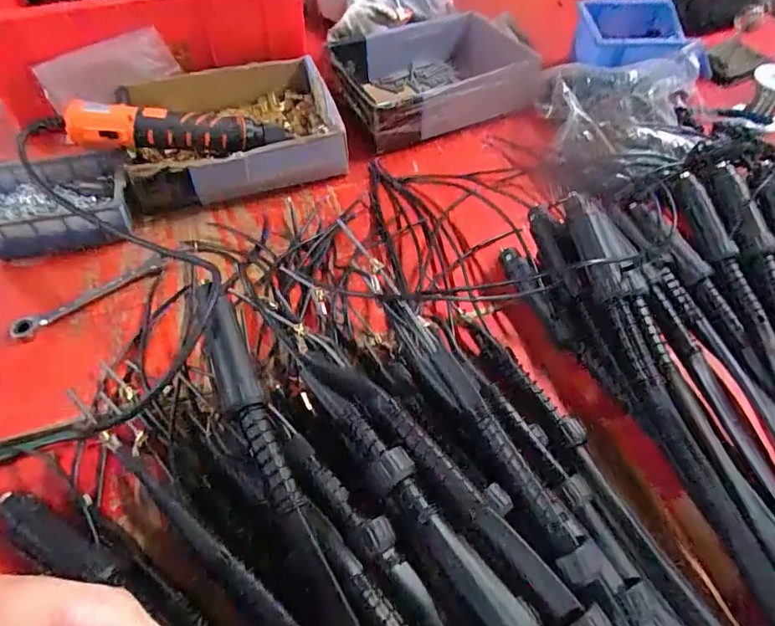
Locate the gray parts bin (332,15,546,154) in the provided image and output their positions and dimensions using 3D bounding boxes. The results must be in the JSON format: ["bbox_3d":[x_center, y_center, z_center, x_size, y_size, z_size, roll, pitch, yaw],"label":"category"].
[{"bbox_3d":[0.053,-0.317,0.697,0.253,0.063,0.180,-19,56,-15],"label":"gray parts bin"}]

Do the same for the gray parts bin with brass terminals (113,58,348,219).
[{"bbox_3d":[-0.183,-0.217,0.619,0.245,0.063,0.190,-8,54,-7],"label":"gray parts bin with brass terminals"}]

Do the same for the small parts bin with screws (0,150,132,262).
[{"bbox_3d":[-0.349,-0.113,0.547,0.153,0.056,0.105,-6,54,-6],"label":"small parts bin with screws"}]

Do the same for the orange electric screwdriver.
[{"bbox_3d":[-0.224,-0.202,0.568,0.228,0.047,0.036,-3,52,-20],"label":"orange electric screwdriver"}]

